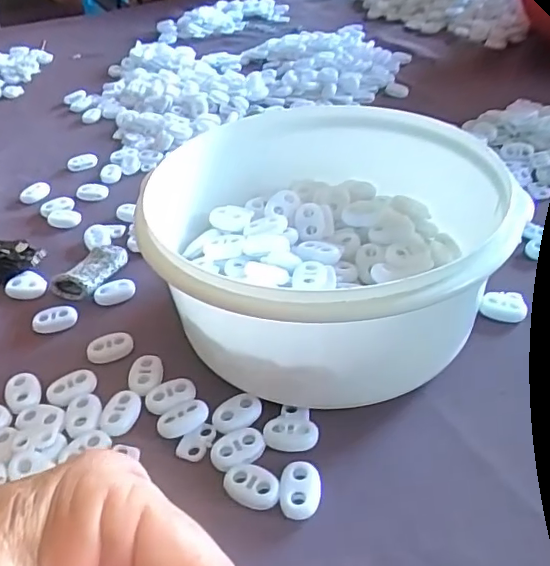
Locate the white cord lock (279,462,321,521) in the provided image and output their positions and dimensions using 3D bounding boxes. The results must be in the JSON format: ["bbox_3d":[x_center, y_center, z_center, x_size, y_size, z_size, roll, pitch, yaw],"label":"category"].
[{"bbox_3d":[0.010,0.079,0.213,0.015,0.005,0.021,0,39,5],"label":"white cord lock"}]

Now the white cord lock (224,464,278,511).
[{"bbox_3d":[-0.009,0.076,0.214,0.022,0.004,0.015,15,43,22],"label":"white cord lock"}]

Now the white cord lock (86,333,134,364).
[{"bbox_3d":[-0.082,0.032,0.278,0.022,0.005,0.013,-19,42,-18],"label":"white cord lock"}]

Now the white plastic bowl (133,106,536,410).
[{"bbox_3d":[0.031,-0.014,0.267,0.138,0.075,0.161,15,43,21],"label":"white plastic bowl"}]

